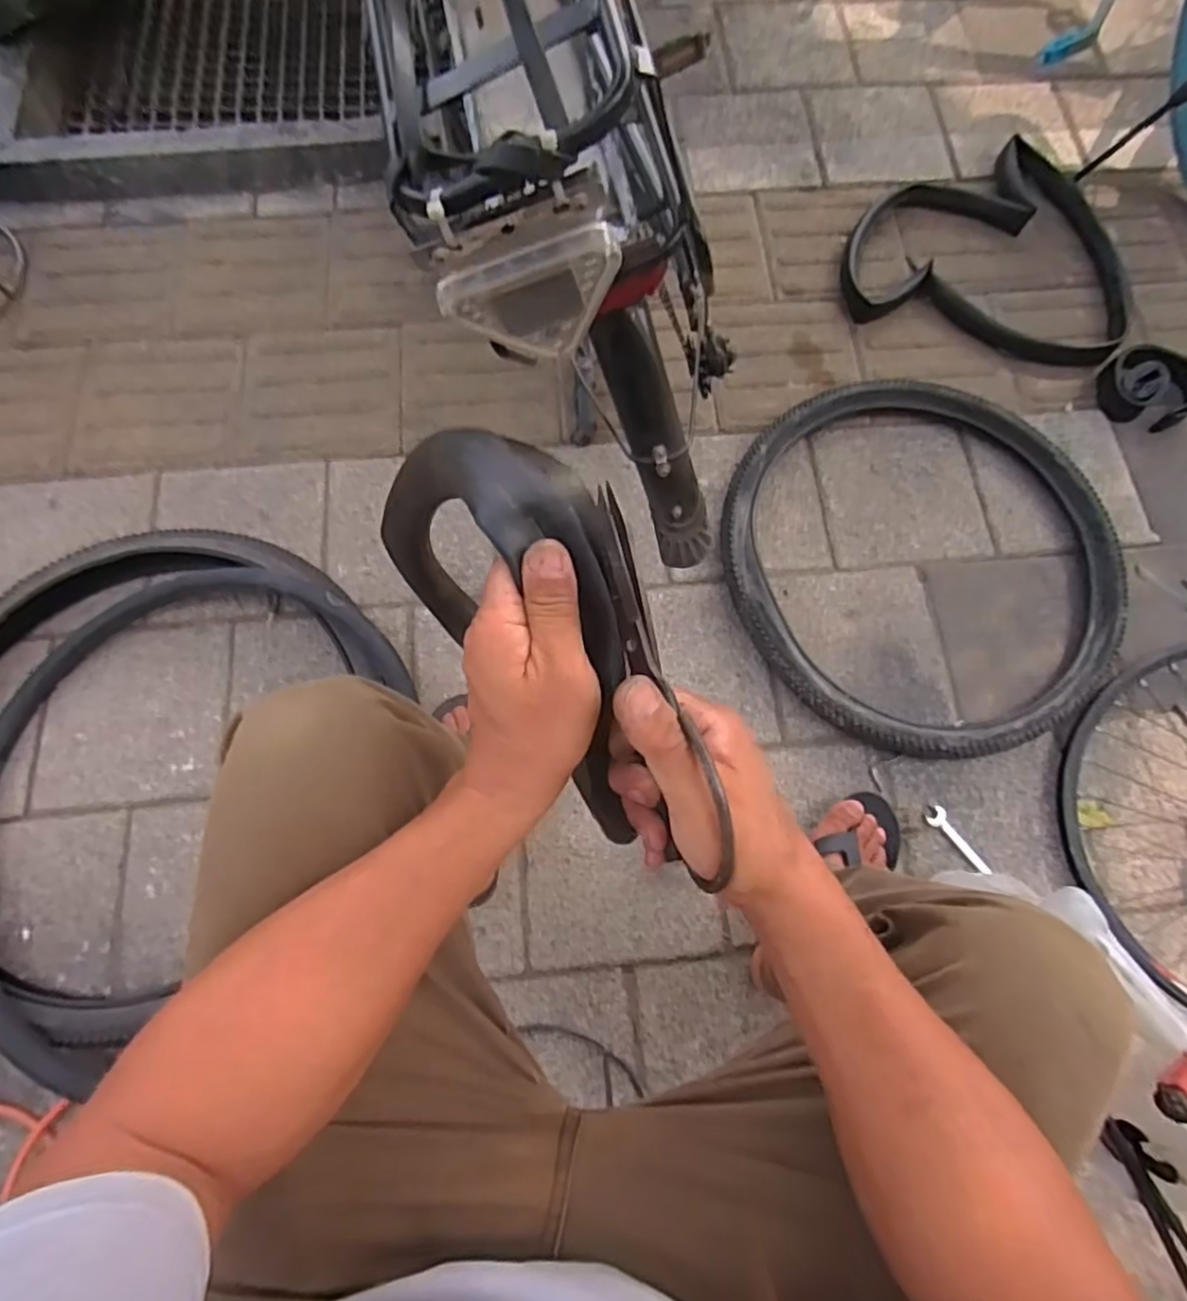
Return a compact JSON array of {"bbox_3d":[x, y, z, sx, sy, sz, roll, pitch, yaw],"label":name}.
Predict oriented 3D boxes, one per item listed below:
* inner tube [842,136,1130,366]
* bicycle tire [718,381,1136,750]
[{"bbox_3d":[0.673,-0.680,1.160,0.461,0.053,0.349,16,73,3],"label":"inner tube"},{"bbox_3d":[0.471,-0.137,0.978,0.570,0.041,0.566,0,73,-1],"label":"bicycle tire"}]

